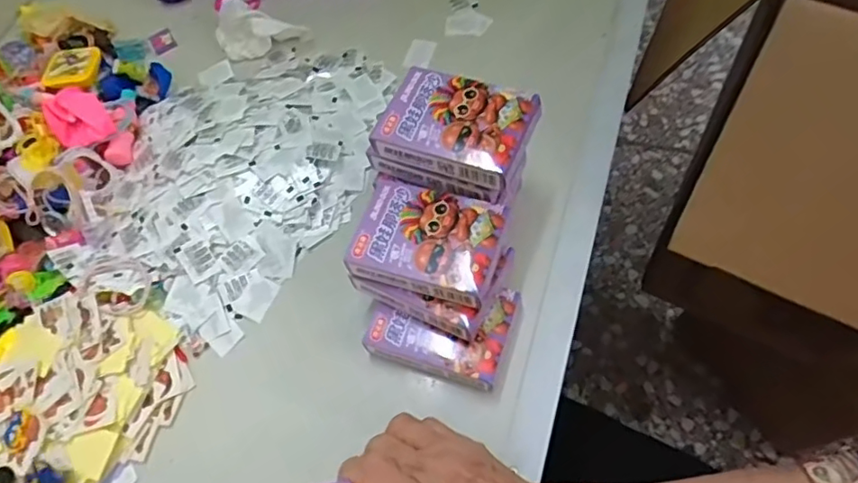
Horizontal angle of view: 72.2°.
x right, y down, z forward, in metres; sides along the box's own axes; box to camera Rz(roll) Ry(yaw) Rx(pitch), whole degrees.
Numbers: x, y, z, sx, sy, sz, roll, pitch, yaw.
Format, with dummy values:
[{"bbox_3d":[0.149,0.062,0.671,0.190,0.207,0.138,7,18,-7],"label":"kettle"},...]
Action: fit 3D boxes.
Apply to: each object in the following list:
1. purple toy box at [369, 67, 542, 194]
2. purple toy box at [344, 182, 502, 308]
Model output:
[{"bbox_3d":[0.018,-0.077,0.384,0.094,0.022,0.066,18,69,17],"label":"purple toy box"},{"bbox_3d":[-0.001,-0.002,0.376,0.091,0.020,0.066,13,67,15],"label":"purple toy box"}]

